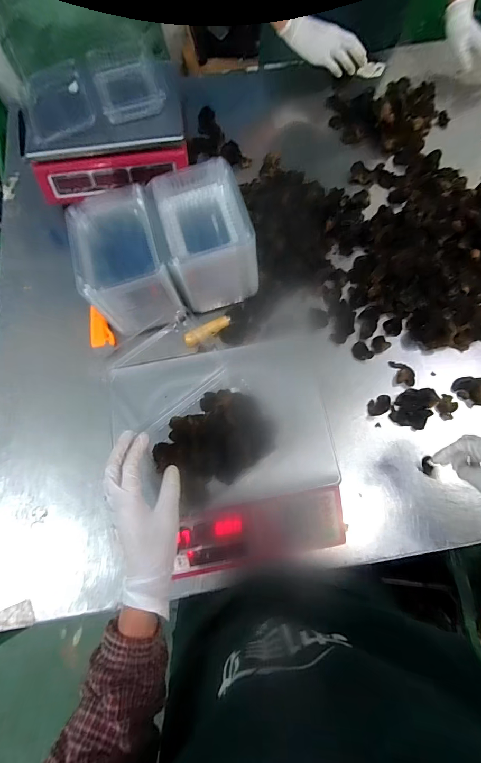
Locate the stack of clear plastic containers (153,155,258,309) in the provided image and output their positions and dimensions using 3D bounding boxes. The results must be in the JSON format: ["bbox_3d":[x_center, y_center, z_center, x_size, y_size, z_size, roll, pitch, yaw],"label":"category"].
[{"bbox_3d":[-0.056,-0.243,0.600,0.139,0.156,0.183,-14,73,-3],"label":"stack of clear plastic containers"}]

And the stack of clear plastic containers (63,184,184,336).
[{"bbox_3d":[-0.196,-0.208,0.594,0.139,0.119,0.195,-19,73,-4],"label":"stack of clear plastic containers"}]

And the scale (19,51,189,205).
[{"bbox_3d":[-0.269,-0.523,0.706,0.315,0.094,0.246,-14,73,-3],"label":"scale"}]

